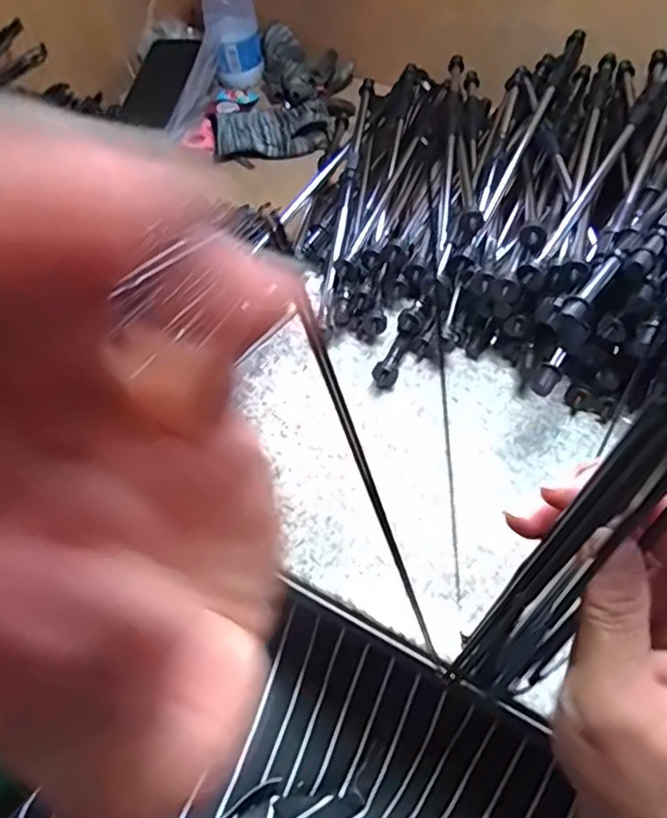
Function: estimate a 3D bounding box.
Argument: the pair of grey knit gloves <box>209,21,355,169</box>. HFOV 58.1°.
[{"bbox_3d":[-0.053,-0.369,0.705,0.149,0.047,0.197,7,57,9],"label":"pair of grey knit gloves"}]

